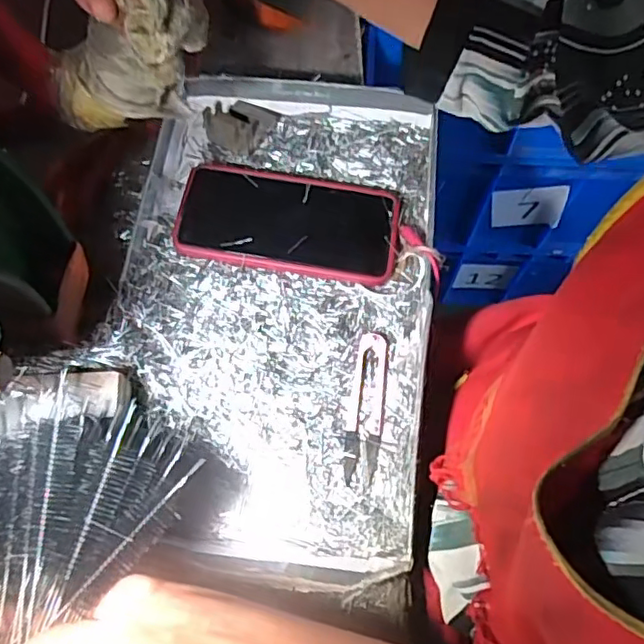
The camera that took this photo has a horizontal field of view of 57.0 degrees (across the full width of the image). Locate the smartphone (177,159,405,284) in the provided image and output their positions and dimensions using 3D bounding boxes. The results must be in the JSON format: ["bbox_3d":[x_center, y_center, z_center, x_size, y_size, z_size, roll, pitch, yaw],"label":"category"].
[{"bbox_3d":[-0.024,-0.077,0.440,0.159,0.017,0.082,7,69,4],"label":"smartphone"}]

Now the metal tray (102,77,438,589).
[{"bbox_3d":[-0.031,-0.020,0.423,0.216,0.031,0.358,5,69,3],"label":"metal tray"}]

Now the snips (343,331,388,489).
[{"bbox_3d":[0.031,0.057,0.401,0.024,0.007,0.102,8,69,4],"label":"snips"}]

